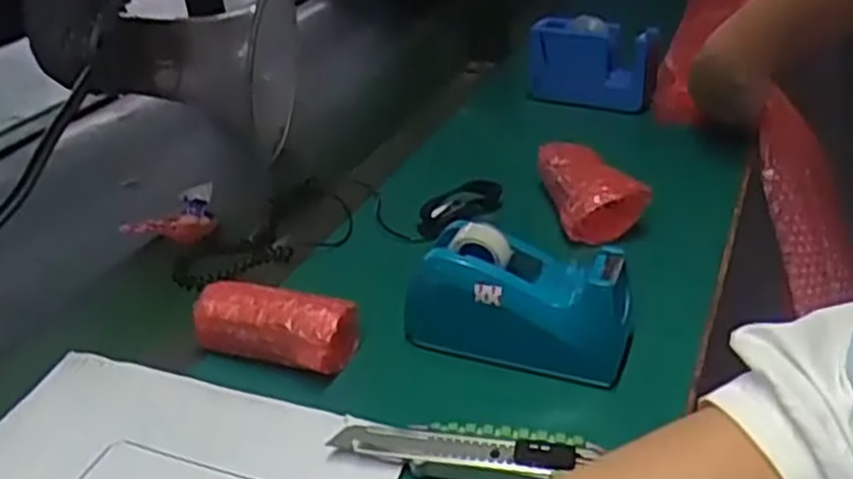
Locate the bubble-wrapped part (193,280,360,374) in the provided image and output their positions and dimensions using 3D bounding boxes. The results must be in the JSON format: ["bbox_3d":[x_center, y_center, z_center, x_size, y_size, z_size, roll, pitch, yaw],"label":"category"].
[{"bbox_3d":[-0.101,0.056,0.520,0.102,0.038,0.044,7,33,20],"label":"bubble-wrapped part"}]

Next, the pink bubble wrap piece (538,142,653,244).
[{"bbox_3d":[0.135,-0.045,0.648,0.067,0.042,0.112,-6,31,-1],"label":"pink bubble wrap piece"}]

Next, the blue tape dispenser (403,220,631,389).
[{"bbox_3d":[0.057,0.037,0.507,0.141,0.081,0.050,6,33,18],"label":"blue tape dispenser"}]

